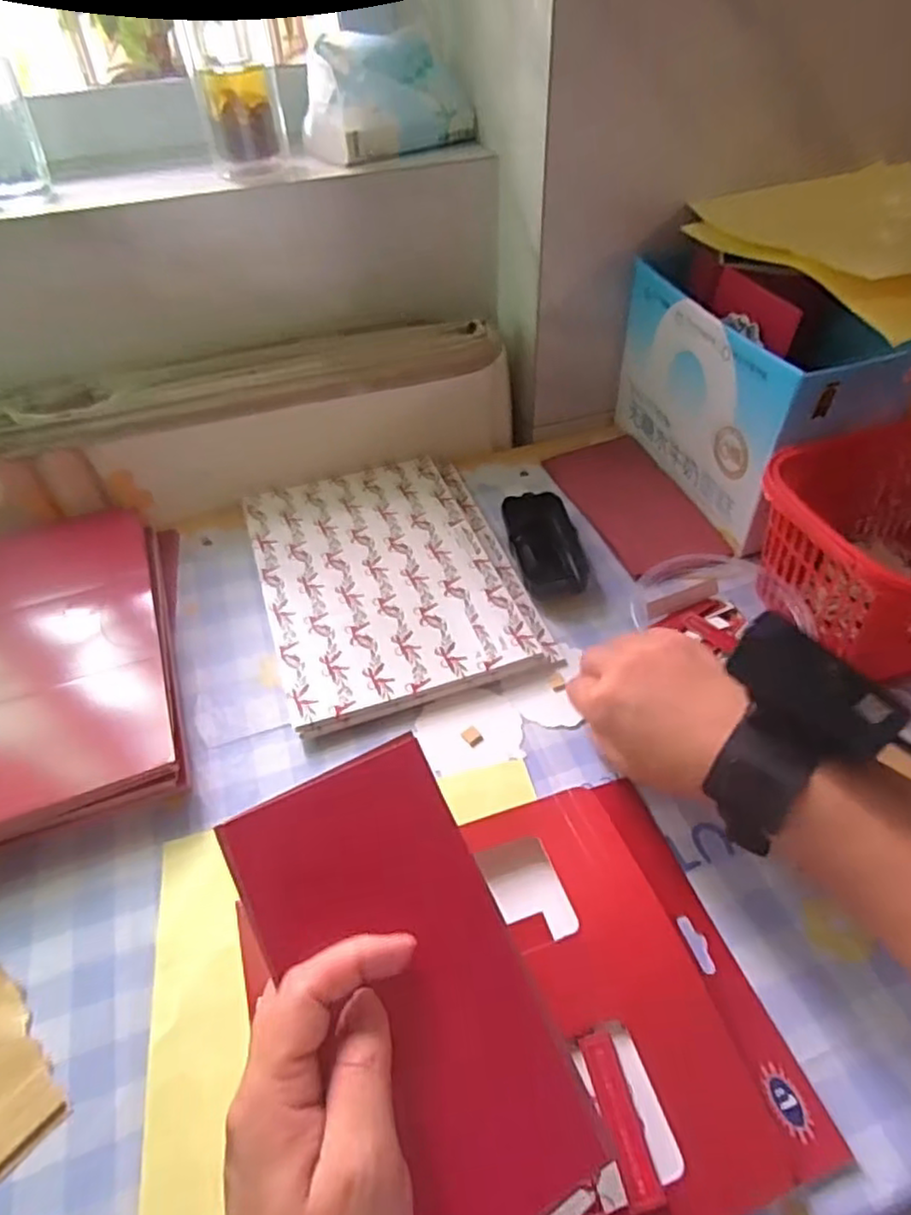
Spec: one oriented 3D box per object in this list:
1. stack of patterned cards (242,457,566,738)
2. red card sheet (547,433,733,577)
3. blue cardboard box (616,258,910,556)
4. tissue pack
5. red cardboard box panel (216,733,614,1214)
[{"bbox_3d":[-0.054,-0.029,0.539,0.191,0.015,0.257,-14,49,-12],"label":"stack of patterned cards"},{"bbox_3d":[0.157,-0.095,0.604,0.093,0.009,0.177,-17,48,-9],"label":"red card sheet"},{"bbox_3d":[0.242,-0.181,0.574,0.112,0.158,0.223,-14,49,-12],"label":"blue cardboard box"},{"bbox_3d":[-0.058,-0.439,0.578,0.139,0.074,0.078,-26,51,-20],"label":"tissue pack"},{"bbox_3d":[-0.016,0.148,0.261,0.086,0.012,0.178,-23,75,-19],"label":"red cardboard box panel"}]

